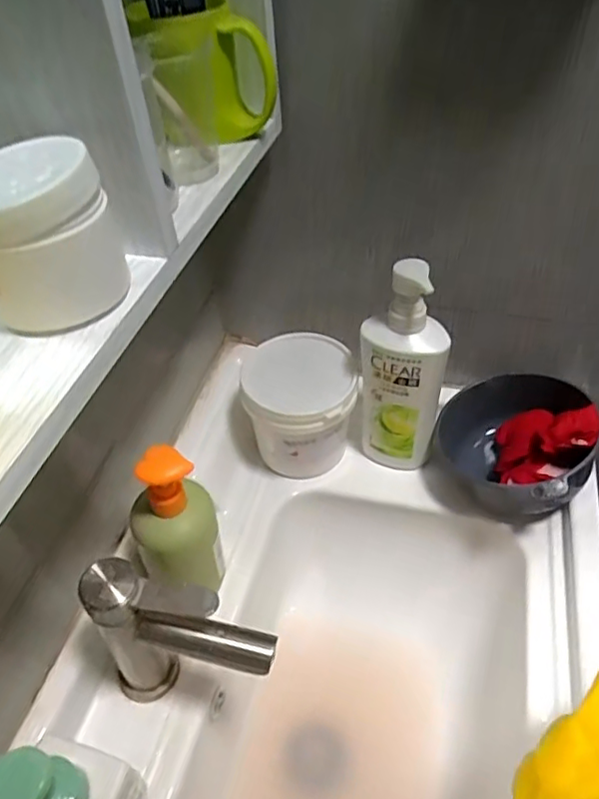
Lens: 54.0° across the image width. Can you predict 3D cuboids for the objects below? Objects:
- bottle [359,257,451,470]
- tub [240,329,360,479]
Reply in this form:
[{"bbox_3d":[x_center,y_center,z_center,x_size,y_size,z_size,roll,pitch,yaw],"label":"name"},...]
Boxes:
[{"bbox_3d":[0.104,-0.024,0.607,0.085,0.245,0.047,1,45,6],"label":"bottle"},{"bbox_3d":[0.003,0.014,0.673,0.118,0.136,0.112,-3,45,3],"label":"tub"}]

